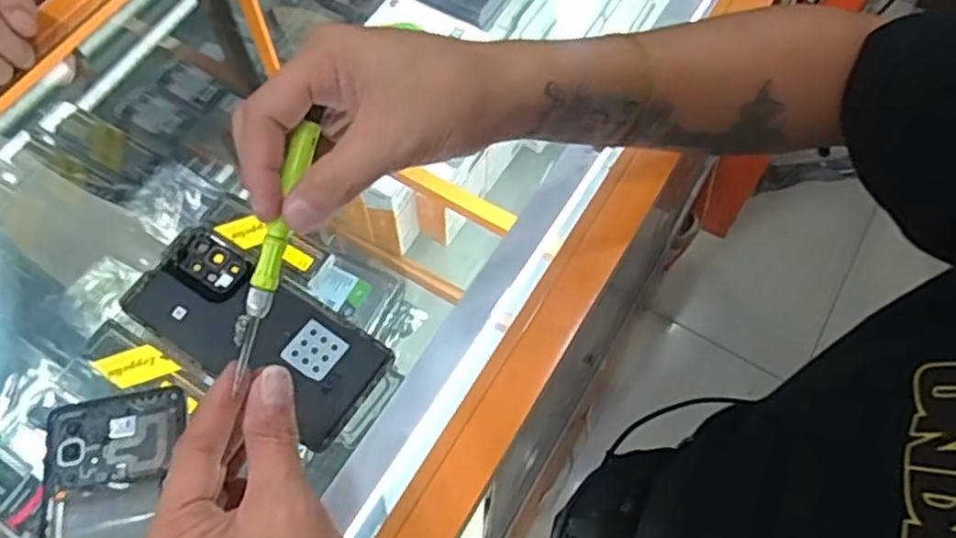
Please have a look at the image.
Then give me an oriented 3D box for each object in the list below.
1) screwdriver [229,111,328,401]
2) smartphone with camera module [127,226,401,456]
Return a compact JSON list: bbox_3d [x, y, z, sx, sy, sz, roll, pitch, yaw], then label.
[{"bbox_3d":[-0.088,-0.011,0.321,0.011,0.009,0.117,16,88,8],"label":"screwdriver"},{"bbox_3d":[-0.131,0.035,0.430,0.156,0.007,0.069,31,68,15],"label":"smartphone with camera module"}]

